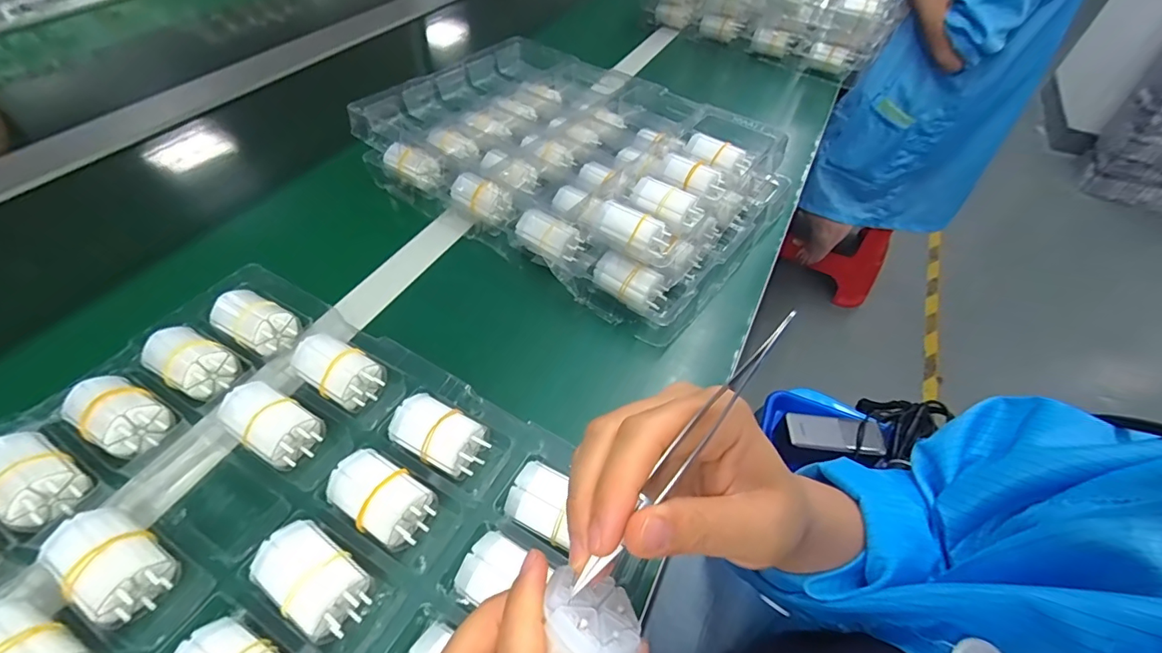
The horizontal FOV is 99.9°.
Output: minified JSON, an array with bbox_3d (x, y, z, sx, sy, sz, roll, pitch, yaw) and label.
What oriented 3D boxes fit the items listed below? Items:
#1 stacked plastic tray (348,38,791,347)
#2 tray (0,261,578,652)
[{"bbox_3d":[-0.007,-0.192,0.542,0.414,0.075,0.292,31,55,20],"label":"stacked plastic tray"},{"bbox_3d":[-0.190,0.120,0.291,0.380,0.036,0.277,23,52,15],"label":"tray"}]

